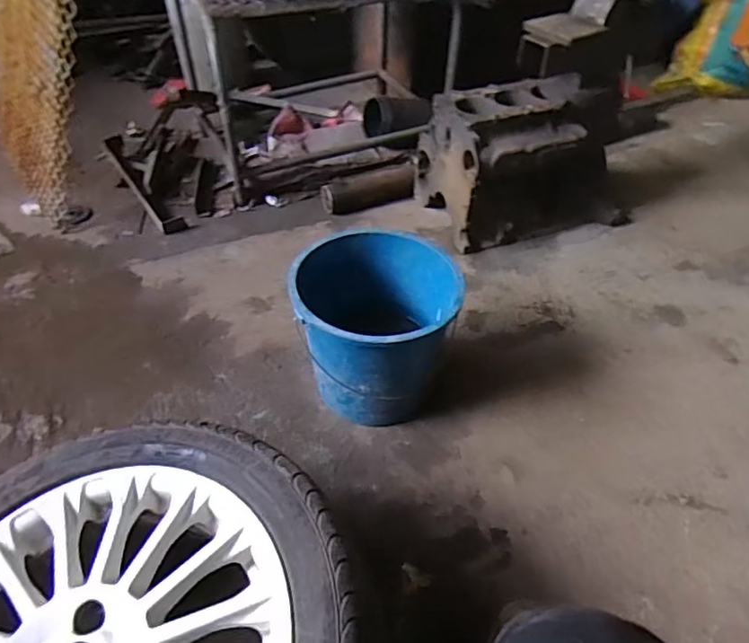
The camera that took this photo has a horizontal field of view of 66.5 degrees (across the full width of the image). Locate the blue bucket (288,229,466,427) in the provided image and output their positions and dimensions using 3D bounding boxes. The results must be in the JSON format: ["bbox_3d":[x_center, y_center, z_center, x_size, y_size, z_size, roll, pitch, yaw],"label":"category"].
[{"bbox_3d":[0.001,0.017,1.011,0.269,0.243,0.262,2,44,-2],"label":"blue bucket"}]

